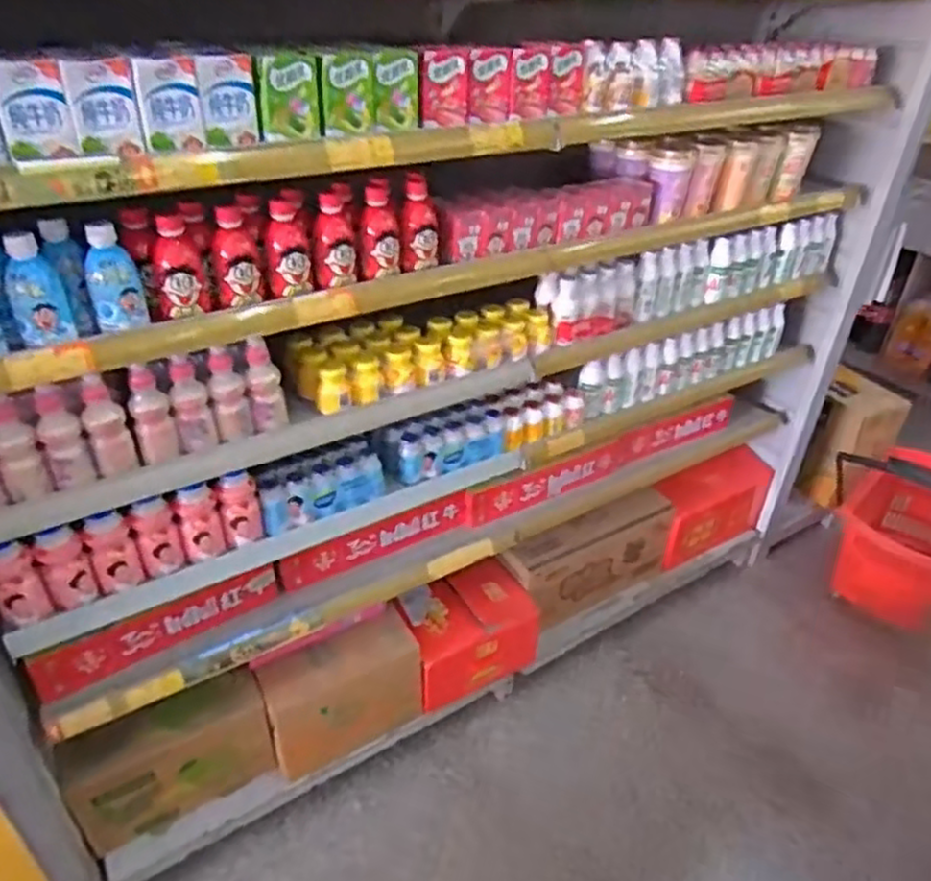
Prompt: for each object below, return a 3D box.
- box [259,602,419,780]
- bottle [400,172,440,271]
[{"bbox_3d":[-0.235,0.510,1.411,0.308,0.221,0.122,-22,41,-31],"label":"box"},{"bbox_3d":[-0.065,-0.311,1.026,0.055,0.117,0.046,3,34,1],"label":"bottle"}]

